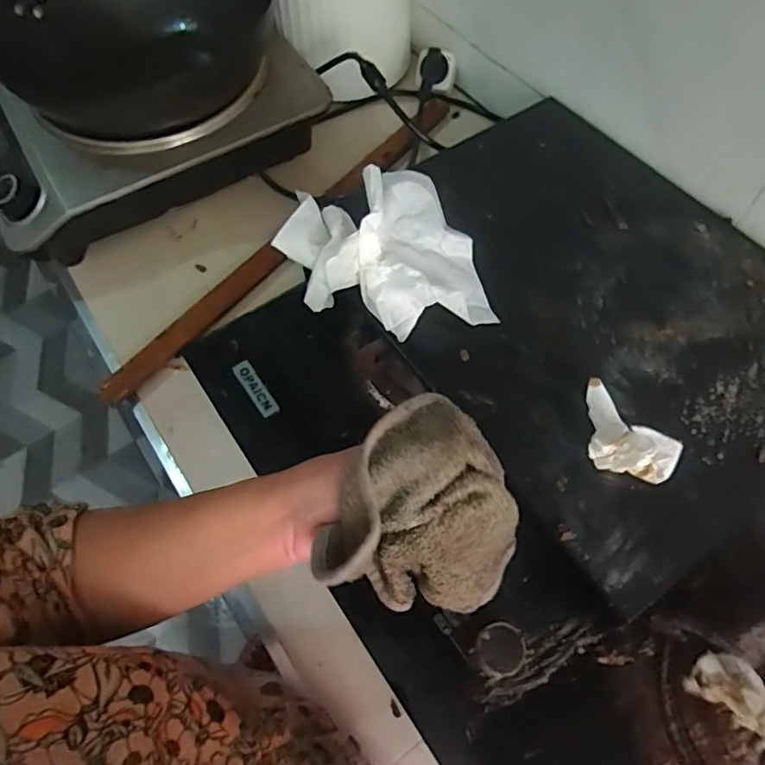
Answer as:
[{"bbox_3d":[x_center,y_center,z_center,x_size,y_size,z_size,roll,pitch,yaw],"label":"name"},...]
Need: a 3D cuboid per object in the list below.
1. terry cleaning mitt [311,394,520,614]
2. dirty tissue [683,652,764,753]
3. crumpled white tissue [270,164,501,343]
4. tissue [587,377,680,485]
[{"bbox_3d":[0.024,0.089,0.337,0.095,0.119,0.113,41,70,21],"label":"terry cleaning mitt"},{"bbox_3d":[0.226,0.197,0.350,0.034,0.028,0.062,-33,30,-20],"label":"dirty tissue"},{"bbox_3d":[0.006,-0.107,0.504,0.162,0.059,0.165,-25,64,-11],"label":"crumpled white tissue"},{"bbox_3d":[0.180,0.039,0.424,0.084,0.048,0.054,37,69,19],"label":"tissue"}]

